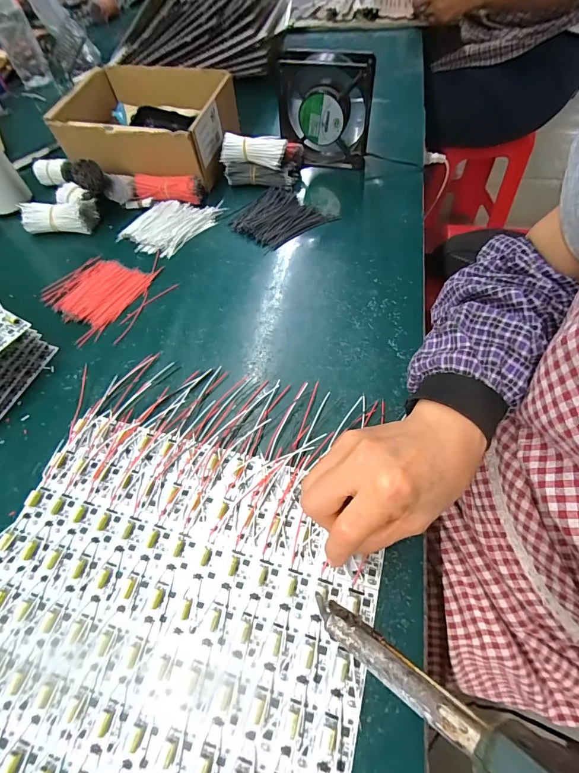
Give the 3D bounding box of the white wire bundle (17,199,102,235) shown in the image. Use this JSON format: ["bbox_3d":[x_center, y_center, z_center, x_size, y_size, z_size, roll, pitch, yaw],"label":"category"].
[{"bbox_3d":[-0.315,-0.233,0.495,0.100,0.030,0.036,0,59,4],"label":"white wire bundle"}]

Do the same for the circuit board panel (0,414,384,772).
[{"bbox_3d":[-0.091,0.155,0.258,0.284,0.007,0.240,12,60,12],"label":"circuit board panel"}]

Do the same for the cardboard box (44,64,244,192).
[{"bbox_3d":[-0.205,-0.399,0.556,0.237,0.084,0.182,11,60,11],"label":"cardboard box"}]

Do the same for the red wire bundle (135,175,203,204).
[{"bbox_3d":[-0.169,-0.281,0.509,0.095,0.029,0.030,6,59,8],"label":"red wire bundle"}]

